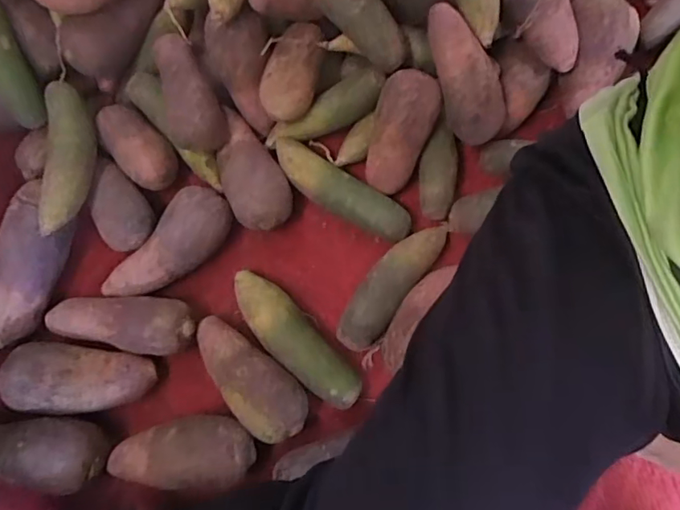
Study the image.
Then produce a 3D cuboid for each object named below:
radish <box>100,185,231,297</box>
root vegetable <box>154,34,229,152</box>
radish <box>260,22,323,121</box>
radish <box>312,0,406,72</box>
[{"bbox_3d":[-0.211,-0.005,0.655,0.068,0.066,0.175,39,80,11],"label":"radish"},{"bbox_3d":[-0.194,-0.211,0.654,0.063,0.045,0.157,-20,75,-4],"label":"root vegetable"},{"bbox_3d":[-0.057,-0.233,0.659,0.067,0.055,0.128,24,89,-15],"label":"radish"},{"bbox_3d":[0.009,-0.282,0.593,0.169,0.052,0.044,39,78,-20],"label":"radish"}]

